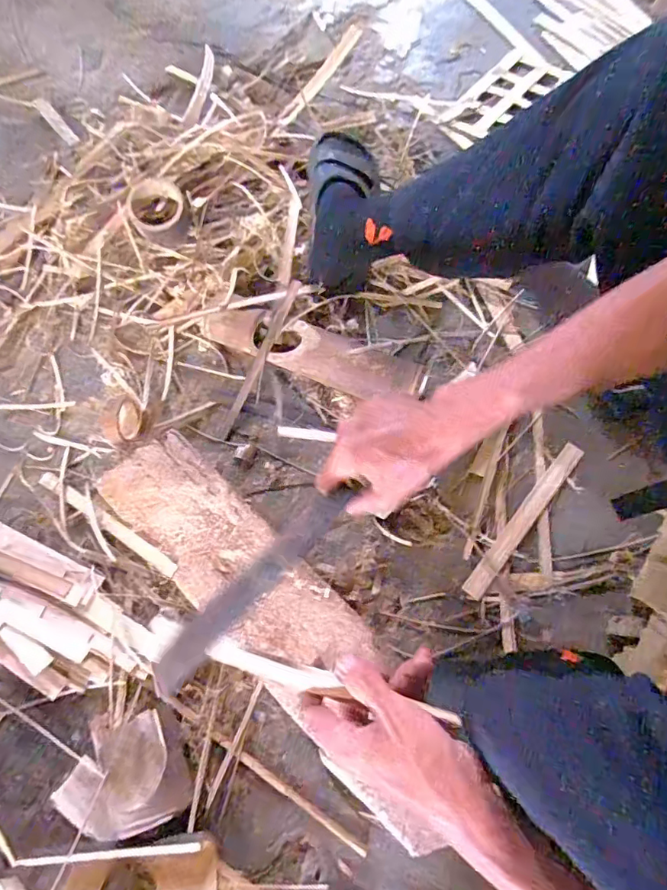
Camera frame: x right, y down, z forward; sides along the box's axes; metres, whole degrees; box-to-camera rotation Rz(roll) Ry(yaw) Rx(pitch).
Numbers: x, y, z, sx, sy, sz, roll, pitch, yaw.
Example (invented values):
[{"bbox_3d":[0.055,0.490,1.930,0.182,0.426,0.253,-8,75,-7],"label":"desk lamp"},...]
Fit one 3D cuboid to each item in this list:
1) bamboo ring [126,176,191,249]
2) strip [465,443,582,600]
[{"bbox_3d":[-0.250,-0.330,0.731,0.082,0.062,0.072,-5,70,0],"label":"bamboo ring"},{"bbox_3d":[0.234,0.089,0.618,0.024,0.012,0.228,38,75,14],"label":"strip"}]

